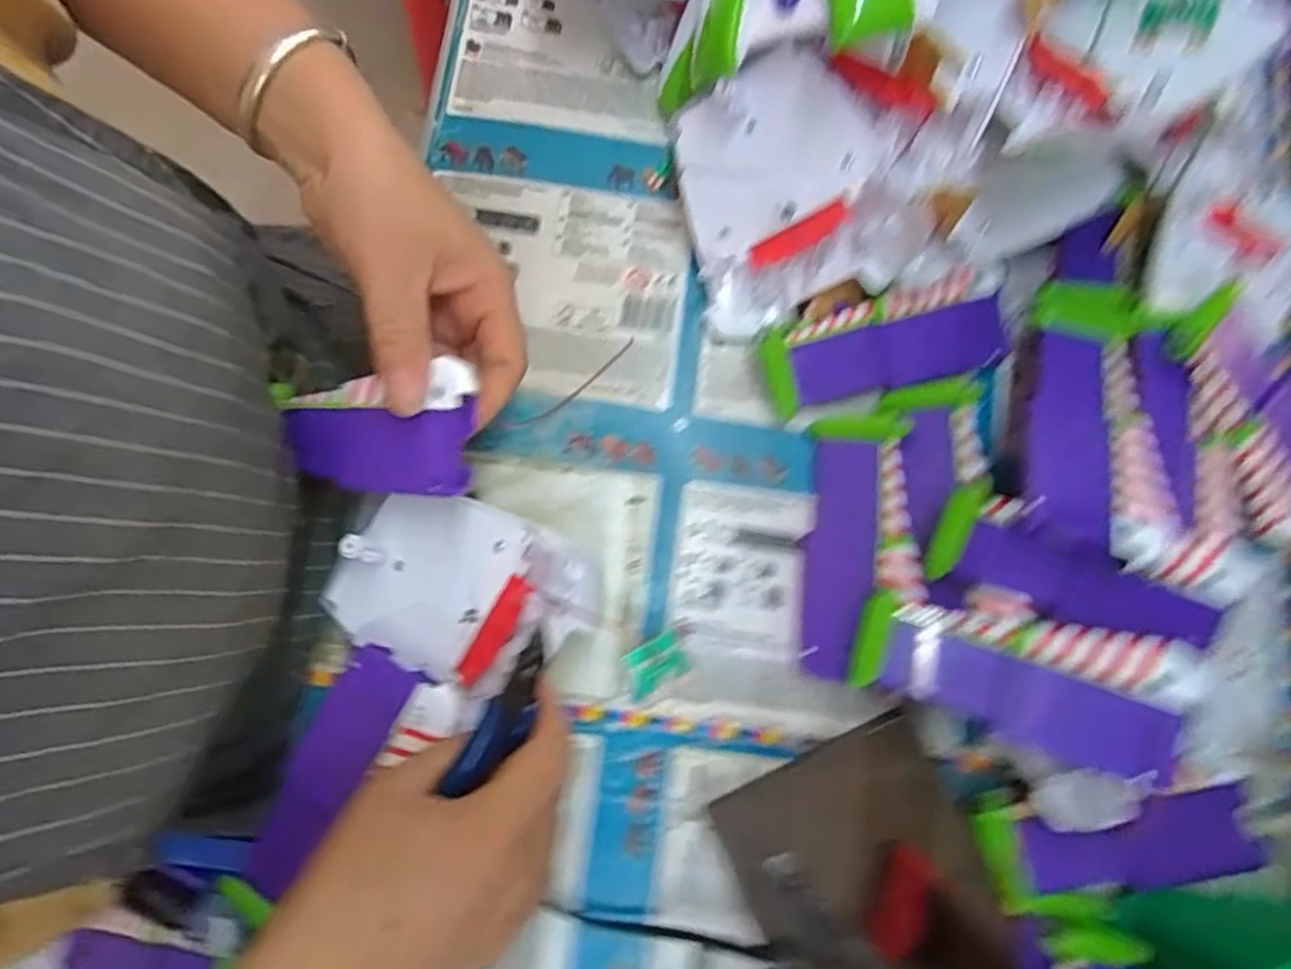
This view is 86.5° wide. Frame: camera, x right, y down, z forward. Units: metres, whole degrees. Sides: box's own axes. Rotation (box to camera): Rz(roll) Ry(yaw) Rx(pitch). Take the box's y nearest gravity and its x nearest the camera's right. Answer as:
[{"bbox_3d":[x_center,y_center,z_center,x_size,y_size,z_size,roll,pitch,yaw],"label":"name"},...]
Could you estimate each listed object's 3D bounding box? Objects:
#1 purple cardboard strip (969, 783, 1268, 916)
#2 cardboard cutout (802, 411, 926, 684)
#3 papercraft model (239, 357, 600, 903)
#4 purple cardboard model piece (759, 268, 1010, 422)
[{"bbox_3d":[0.197,0.153,0.286,0.116,0.015,0.038,-3,64,-6],"label":"purple cardboard strip"},{"bbox_3d":[0.097,0.027,0.311,0.050,0.012,0.116,-5,78,33],"label":"cardboard cutout"},{"bbox_3d":[-0.091,0.051,0.277,0.133,0.058,0.194,-3,80,-2],"label":"papercraft model"},{"bbox_3d":[0.114,-0.067,0.323,0.114,0.015,0.045,-15,106,-2],"label":"purple cardboard model piece"}]

